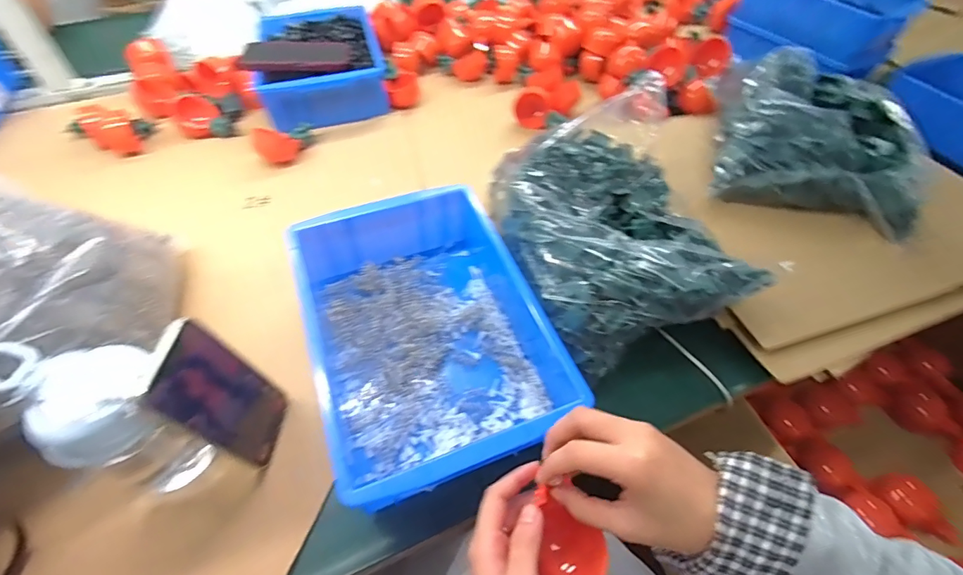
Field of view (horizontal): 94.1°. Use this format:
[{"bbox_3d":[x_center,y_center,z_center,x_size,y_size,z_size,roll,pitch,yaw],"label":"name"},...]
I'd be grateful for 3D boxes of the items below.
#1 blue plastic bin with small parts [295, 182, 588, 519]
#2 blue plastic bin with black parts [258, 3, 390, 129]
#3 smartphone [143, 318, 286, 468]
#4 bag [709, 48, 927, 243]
[{"bbox_3d":[-0.057,0.042,0.442,0.204,0.084,0.289,-18,54,-14],"label":"blue plastic bin with small parts"},{"bbox_3d":[-0.291,-0.405,0.804,0.202,0.073,0.306,-14,53,-12],"label":"blue plastic bin with black parts"},{"bbox_3d":[-0.207,0.090,0.363,0.007,0.138,0.069,-4,52,12],"label":"smartphone"},{"bbox_3d":[0.459,-0.210,0.612,0.239,0.089,0.256,16,53,12],"label":"bag"}]

